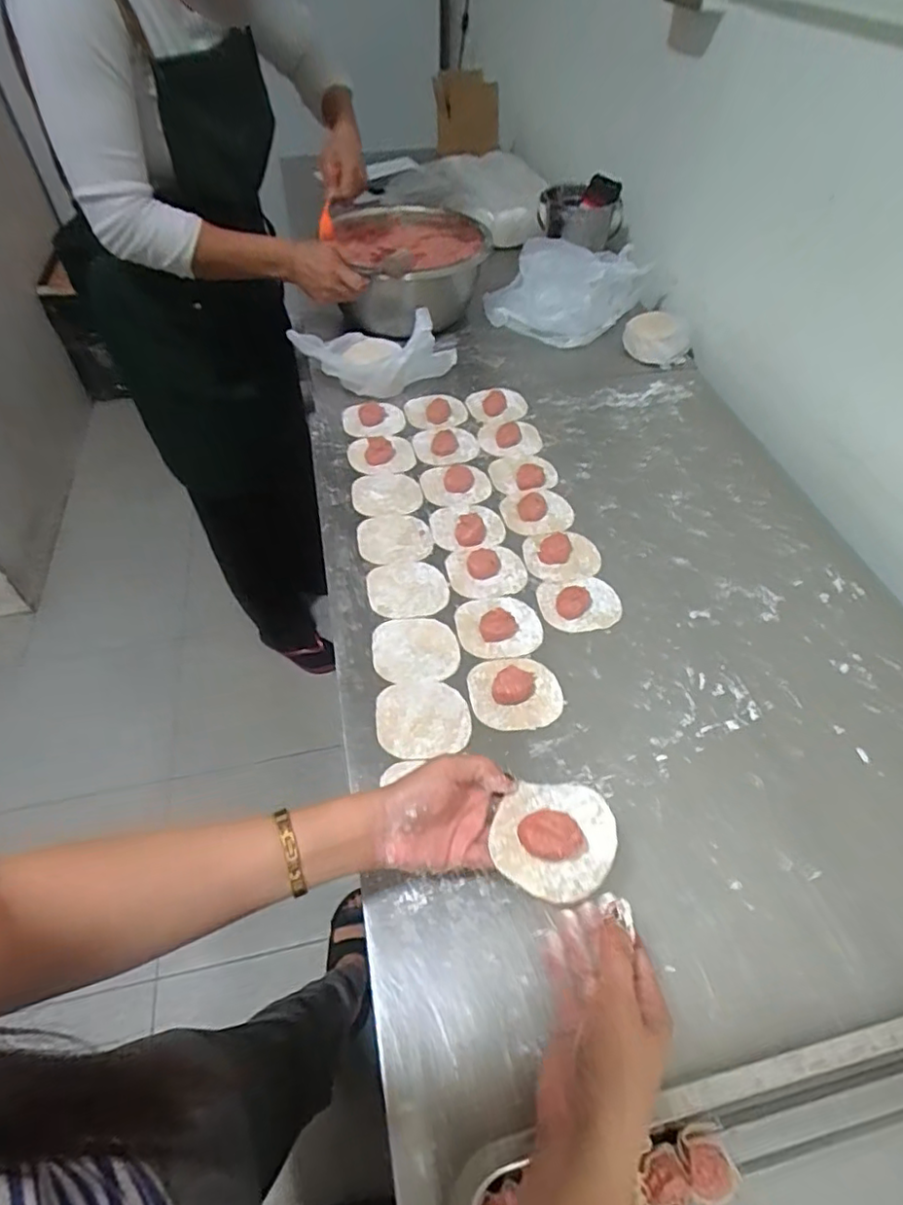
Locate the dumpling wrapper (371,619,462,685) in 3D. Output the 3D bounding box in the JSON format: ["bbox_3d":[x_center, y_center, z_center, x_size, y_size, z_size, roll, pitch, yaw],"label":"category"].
[{"bbox_3d":[-0.037,0.049,0.631,0.085,0.004,0.079,-2,51,-2],"label":"dumpling wrapper"}]

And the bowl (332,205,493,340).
[{"bbox_3d":[-0.060,-0.555,1.024,0.225,0.133,0.278,-11,52,-9],"label":"bowl"}]

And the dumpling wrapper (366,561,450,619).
[{"bbox_3d":[-0.049,-0.015,0.677,0.086,0.005,0.079,1,51,-2],"label":"dumpling wrapper"}]

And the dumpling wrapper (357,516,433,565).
[{"bbox_3d":[-0.067,-0.077,0.728,0.087,0.004,0.076,-2,51,-2],"label":"dumpling wrapper"}]

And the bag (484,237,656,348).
[{"bbox_3d":[0.193,-0.539,1.024,0.220,0.091,0.224,27,55,20],"label":"bag"}]

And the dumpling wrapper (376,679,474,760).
[{"bbox_3d":[-0.027,0.109,0.576,0.086,0.004,0.075,-5,51,-4],"label":"dumpling wrapper"}]

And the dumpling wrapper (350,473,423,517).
[{"bbox_3d":[-0.082,-0.138,0.769,0.088,0.004,0.077,3,51,2],"label":"dumpling wrapper"}]

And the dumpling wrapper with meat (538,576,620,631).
[{"bbox_3d":[0.140,-0.004,0.654,0.087,0.019,0.067,-4,51,-4],"label":"dumpling wrapper with meat"}]

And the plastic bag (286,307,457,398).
[{"bbox_3d":[-0.116,-0.380,0.913,0.239,0.102,0.094,3,51,2],"label":"plastic bag"}]

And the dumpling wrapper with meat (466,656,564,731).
[{"bbox_3d":[0.062,0.083,0.590,0.088,0.019,0.078,-5,51,-4],"label":"dumpling wrapper with meat"}]

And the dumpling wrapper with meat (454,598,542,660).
[{"bbox_3d":[0.050,0.019,0.636,0.086,0.026,0.076,-6,51,-5],"label":"dumpling wrapper with meat"}]

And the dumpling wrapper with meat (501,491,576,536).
[{"bbox_3d":[0.106,-0.117,0.747,0.087,0.020,0.073,2,51,2],"label":"dumpling wrapper with meat"}]

